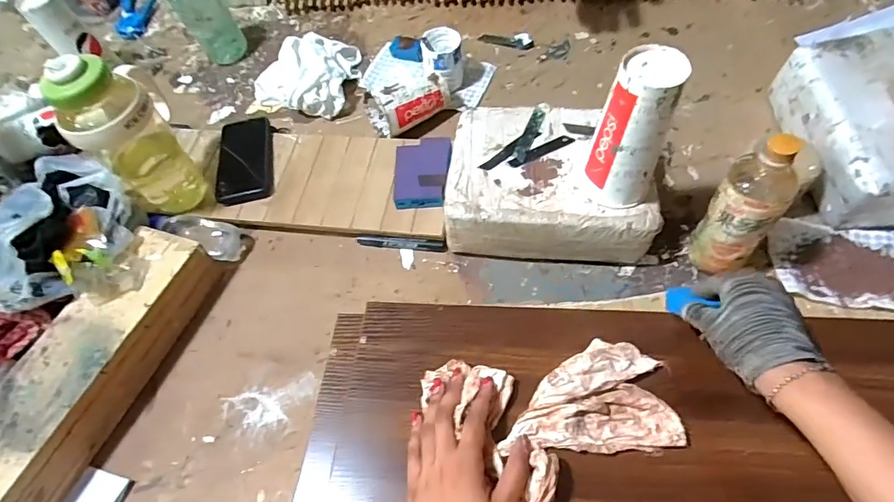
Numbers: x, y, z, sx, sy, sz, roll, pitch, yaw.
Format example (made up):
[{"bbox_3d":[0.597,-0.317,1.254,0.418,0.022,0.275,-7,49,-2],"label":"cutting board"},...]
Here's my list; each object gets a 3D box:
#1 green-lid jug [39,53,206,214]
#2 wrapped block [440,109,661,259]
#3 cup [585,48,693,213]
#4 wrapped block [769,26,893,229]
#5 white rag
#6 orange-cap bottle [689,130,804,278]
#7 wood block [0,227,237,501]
[{"bbox_3d":[-0.425,-0.149,0.649,0.112,0.265,0.099,-41,65,-16],"label":"green-lid jug"},{"bbox_3d":[0.142,-0.092,0.670,0.262,0.109,0.199,4,61,8],"label":"wrapped block"},{"bbox_3d":[0.213,-0.131,0.525,0.075,0.170,0.071,30,65,20],"label":"cup"},{"bbox_3d":[0.628,-0.177,0.675,0.209,0.105,0.305,-1,61,5],"label":"wrapped block"},{"bbox_3d":[-0.264,-0.340,0.867,0.180,0.070,0.192,9,62,10],"label":"white rag"},{"bbox_3d":[0.355,-0.043,0.561,0.076,0.217,0.063,26,66,18],"label":"orange-cap bottle"},{"bbox_3d":[-0.433,0.135,0.586,0.133,0.069,0.356,22,65,17],"label":"wood block"}]

